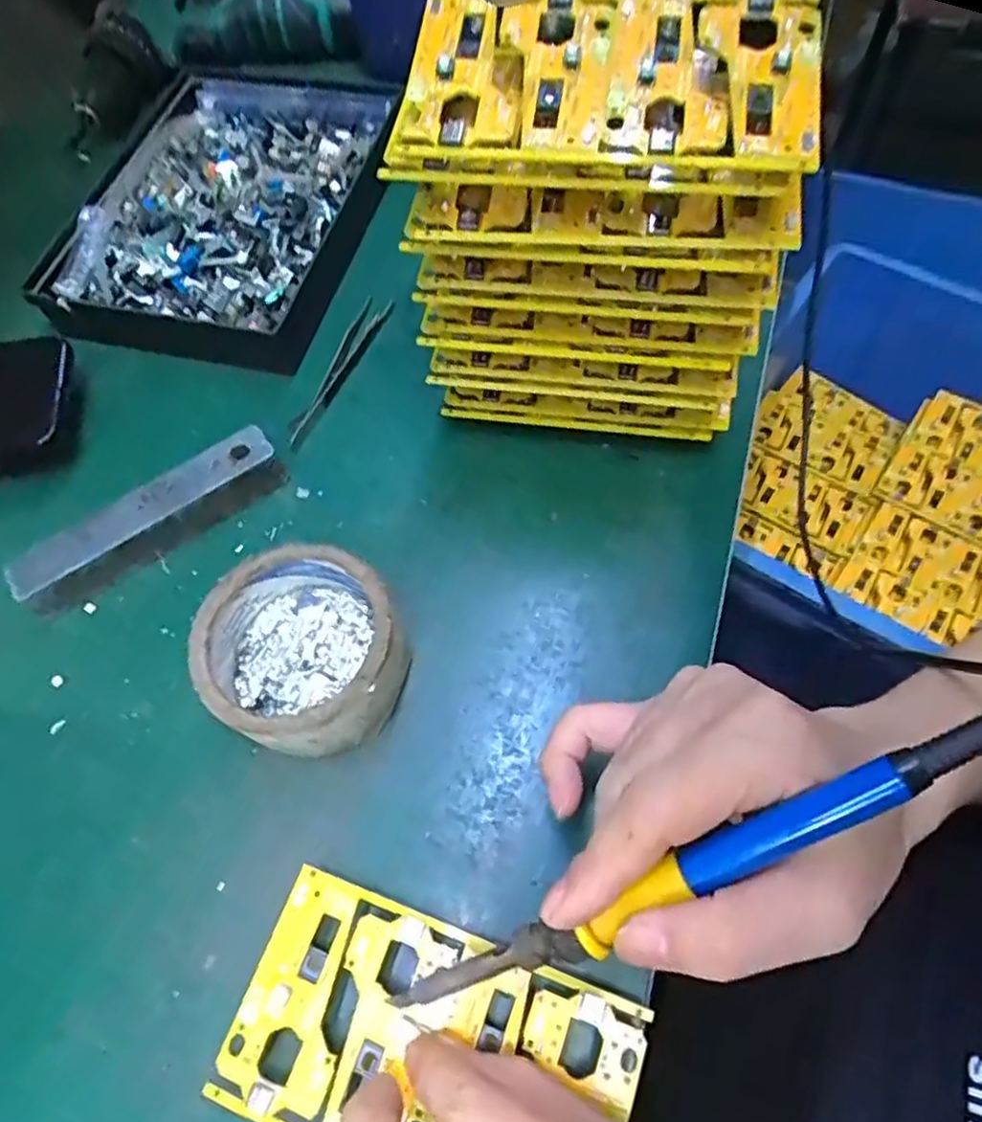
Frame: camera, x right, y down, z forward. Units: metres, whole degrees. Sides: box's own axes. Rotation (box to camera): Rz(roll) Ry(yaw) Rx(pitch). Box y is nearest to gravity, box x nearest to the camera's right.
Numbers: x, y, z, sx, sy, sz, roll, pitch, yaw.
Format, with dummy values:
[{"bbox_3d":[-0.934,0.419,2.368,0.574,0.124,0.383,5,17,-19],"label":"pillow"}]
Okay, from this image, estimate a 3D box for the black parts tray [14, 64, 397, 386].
[{"bbox_3d":[-0.166,-0.234,0.471,0.181,0.030,0.244,6,64,9],"label":"black parts tray"}]

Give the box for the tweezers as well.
[{"bbox_3d":[-0.089,-0.115,0.423,0.014,0.007,0.113,21,66,15],"label":"tweezers"}]

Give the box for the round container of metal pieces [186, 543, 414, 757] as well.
[{"bbox_3d":[-0.082,0.040,0.322,0.086,0.046,0.082,-2,63,4],"label":"round container of metal pieces"}]

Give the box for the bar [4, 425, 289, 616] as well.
[{"bbox_3d":[-0.172,-0.021,0.371,0.138,0.025,0.030,-37,65,-13],"label":"bar"}]

